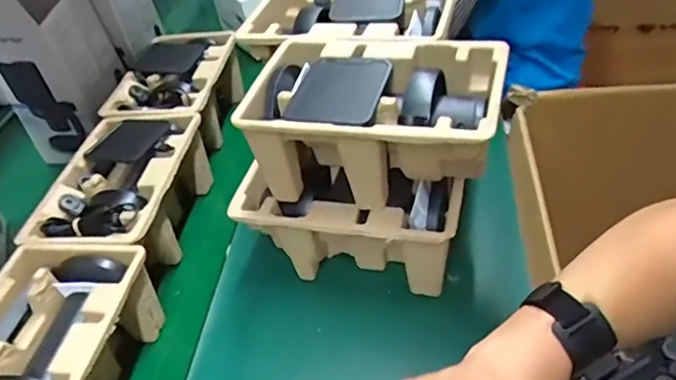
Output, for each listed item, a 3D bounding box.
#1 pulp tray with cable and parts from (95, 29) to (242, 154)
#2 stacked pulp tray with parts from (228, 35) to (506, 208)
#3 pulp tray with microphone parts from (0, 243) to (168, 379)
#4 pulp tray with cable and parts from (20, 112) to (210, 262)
[{"bbox_3d":[-0.243,-0.142,0.832,0.150,0.096,0.235,-2,40,4],"label":"pulp tray with cable and parts"},{"bbox_3d":[0.039,-0.061,0.539,0.225,0.131,0.165,9,42,16],"label":"stacked pulp tray with parts"},{"bbox_3d":[-0.274,0.169,0.507,0.143,0.103,0.221,1,41,8],"label":"pulp tray with microphone parts"},{"bbox_3d":[-0.260,0.011,0.675,0.153,0.103,0.230,-1,40,5],"label":"pulp tray with cable and parts"}]

